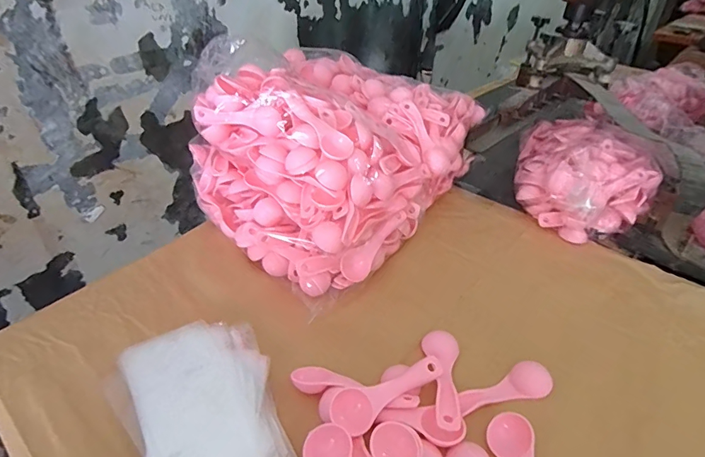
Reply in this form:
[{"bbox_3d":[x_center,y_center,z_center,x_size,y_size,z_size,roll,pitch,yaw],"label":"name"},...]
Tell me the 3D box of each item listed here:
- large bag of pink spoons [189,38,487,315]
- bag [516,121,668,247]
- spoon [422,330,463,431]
[{"bbox_3d":[-0.009,-0.114,0.610,0.289,0.175,0.385,27,40,31],"label":"large bag of pink spoons"},{"bbox_3d":[0.343,-0.087,0.656,0.176,0.104,0.277,15,35,16],"label":"bag"},{"bbox_3d":[0.079,0.133,0.391,0.032,0.016,0.107,8,34,6],"label":"spoon"}]

